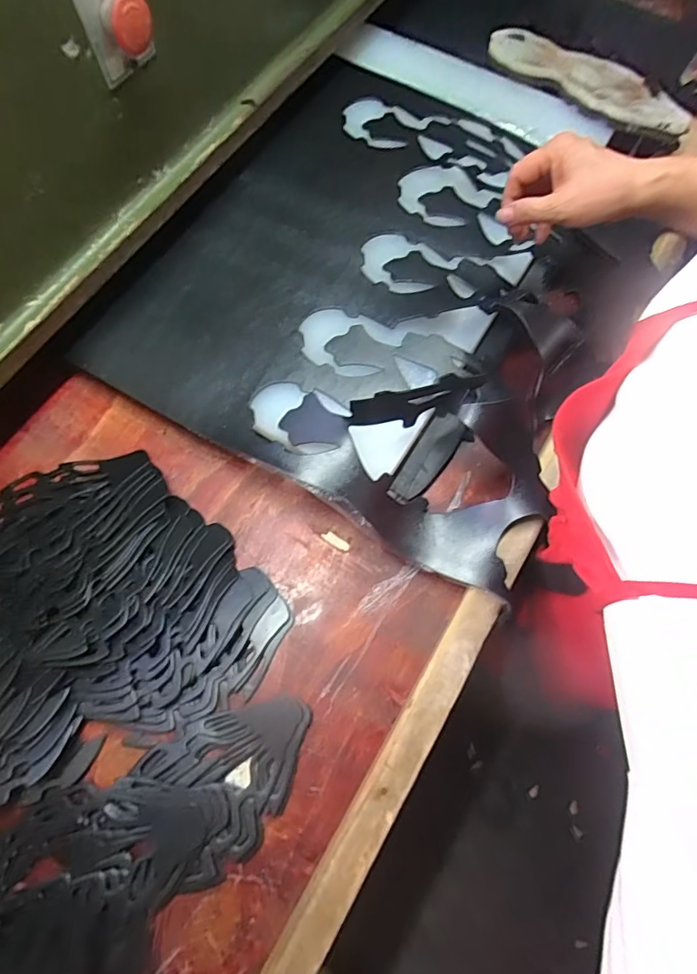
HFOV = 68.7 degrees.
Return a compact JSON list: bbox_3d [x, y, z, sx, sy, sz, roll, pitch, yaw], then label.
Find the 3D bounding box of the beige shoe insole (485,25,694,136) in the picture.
[{"bbox_3d":[0.305,-0.517,0.640,0.264,0.015,0.089,35,74,12],"label":"beige shoe insole"}]

